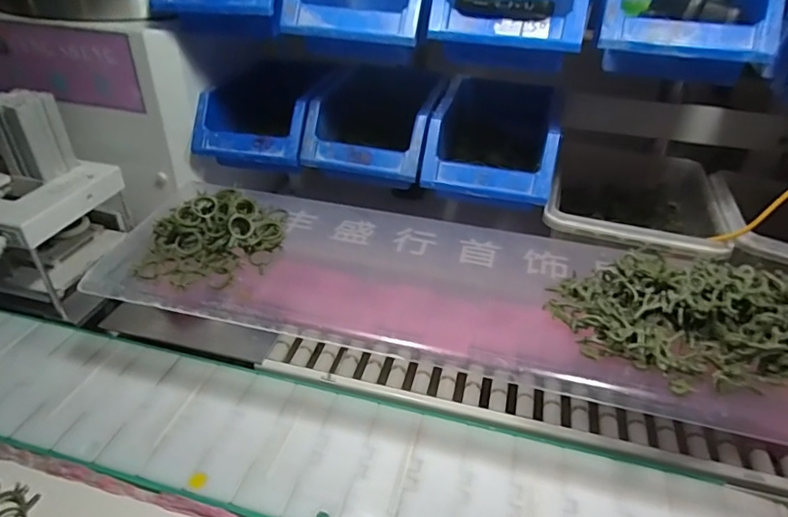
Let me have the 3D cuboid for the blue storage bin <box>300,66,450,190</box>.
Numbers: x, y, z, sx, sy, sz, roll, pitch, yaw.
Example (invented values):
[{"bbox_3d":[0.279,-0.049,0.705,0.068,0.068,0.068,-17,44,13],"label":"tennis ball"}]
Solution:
[{"bbox_3d":[-0.015,-0.156,0.568,0.127,0.073,0.169,11,36,12],"label":"blue storage bin"}]

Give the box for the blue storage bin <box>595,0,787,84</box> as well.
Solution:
[{"bbox_3d":[0.245,-0.218,0.442,0.123,0.076,0.185,13,46,14],"label":"blue storage bin"}]

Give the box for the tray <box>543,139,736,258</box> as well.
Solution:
[{"bbox_3d":[0.250,-0.053,0.558,0.157,0.065,0.221,14,37,15],"label":"tray"}]

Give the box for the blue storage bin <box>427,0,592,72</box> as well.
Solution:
[{"bbox_3d":[0.110,-0.237,0.468,0.124,0.072,0.174,11,36,11],"label":"blue storage bin"}]

